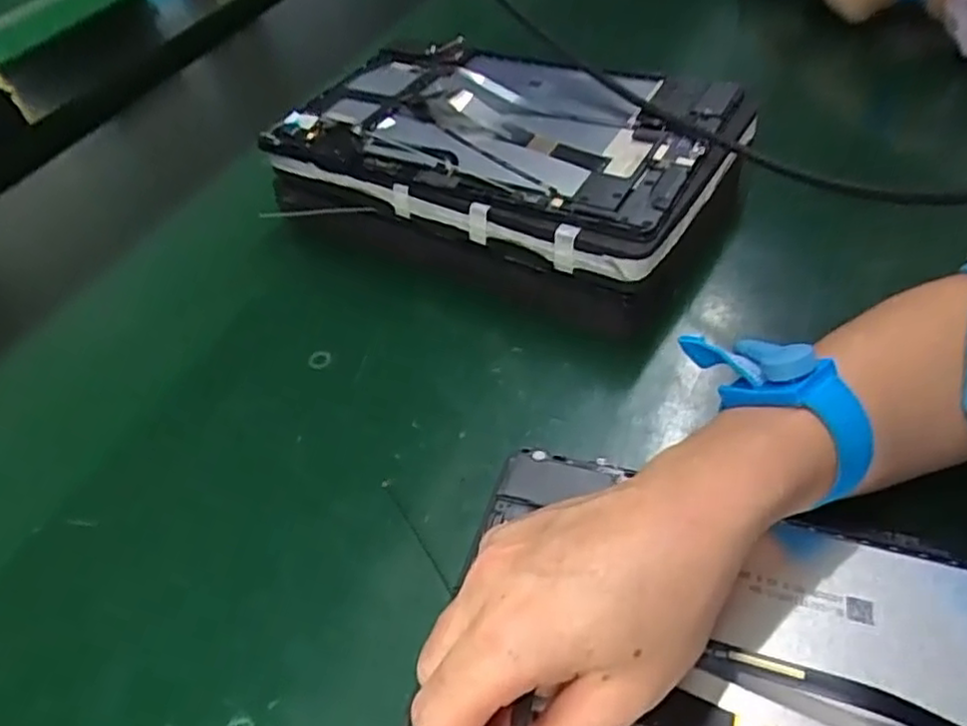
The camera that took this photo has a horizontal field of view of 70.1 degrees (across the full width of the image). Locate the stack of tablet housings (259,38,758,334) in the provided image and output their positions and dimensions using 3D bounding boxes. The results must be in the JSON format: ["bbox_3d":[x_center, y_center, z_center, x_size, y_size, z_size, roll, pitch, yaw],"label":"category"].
[{"bbox_3d":[0.013,-0.116,0.406,0.245,0.074,0.152,22,54,26],"label":"stack of tablet housings"}]

